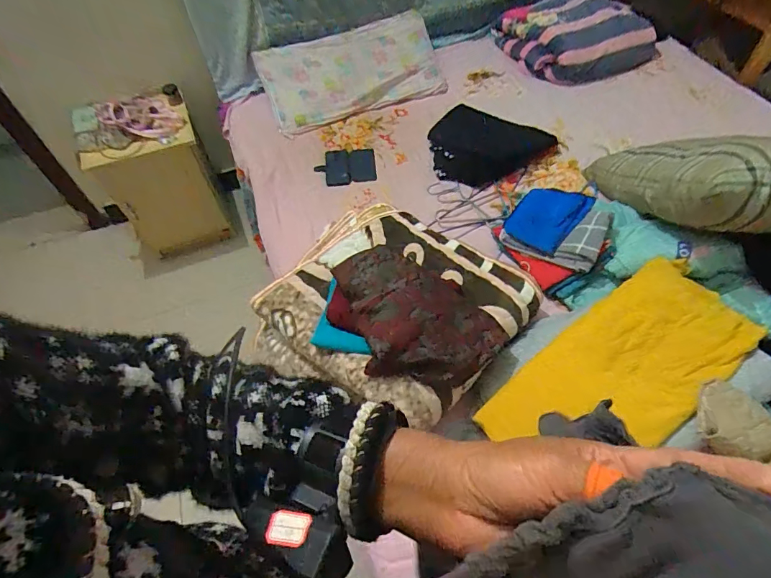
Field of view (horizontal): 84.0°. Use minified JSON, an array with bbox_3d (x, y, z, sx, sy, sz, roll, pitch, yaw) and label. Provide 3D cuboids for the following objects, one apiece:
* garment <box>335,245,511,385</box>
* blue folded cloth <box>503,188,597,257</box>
[{"bbox_3d":[0.048,0.045,0.893,0.264,0.113,0.354,-38,60,-21],"label":"garment"},{"bbox_3d":[0.428,-0.196,1.139,0.157,0.022,0.185,40,99,18],"label":"blue folded cloth"}]

